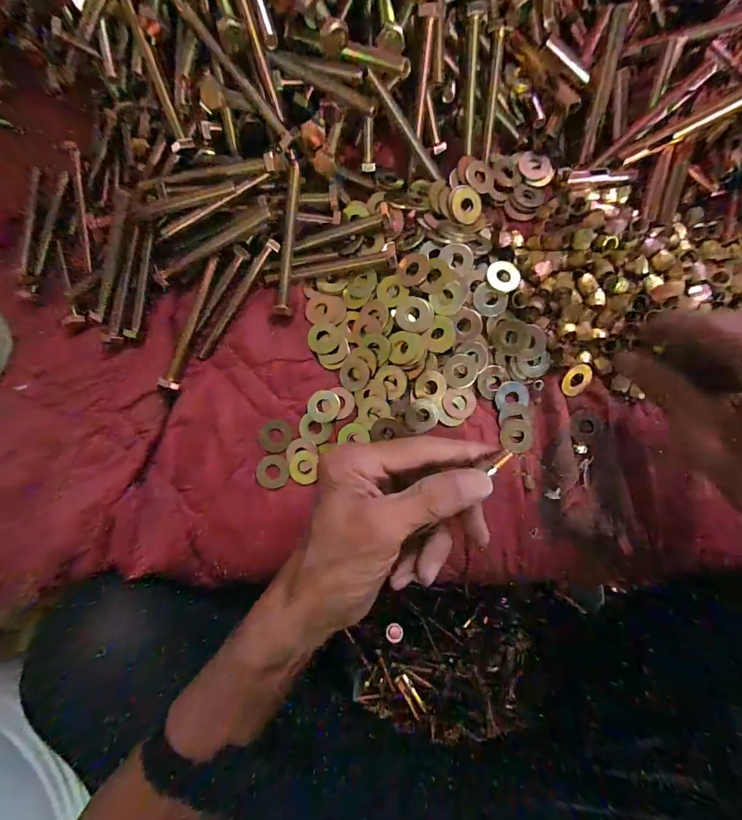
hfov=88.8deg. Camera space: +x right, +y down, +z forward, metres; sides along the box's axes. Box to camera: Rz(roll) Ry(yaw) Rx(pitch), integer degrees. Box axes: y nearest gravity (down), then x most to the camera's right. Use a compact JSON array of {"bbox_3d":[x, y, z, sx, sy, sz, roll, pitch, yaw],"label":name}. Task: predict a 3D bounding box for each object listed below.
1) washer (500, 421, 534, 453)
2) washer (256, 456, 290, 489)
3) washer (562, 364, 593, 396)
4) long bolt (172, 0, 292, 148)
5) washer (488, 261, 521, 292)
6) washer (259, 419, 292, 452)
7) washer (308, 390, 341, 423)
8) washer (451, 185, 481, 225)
[{"bbox_3d":[0.106,0.019,0.274,0.023,0.004,0.023,-1,84,3],"label":"washer"},{"bbox_3d":[-0.072,0.046,0.278,0.023,0.004,0.023,-5,84,3],"label":"washer"},{"bbox_3d":[0.148,-0.021,0.273,0.019,0.004,0.024,25,97,-17],"label":"washer"},{"bbox_3d":[-0.091,-0.224,0.252,0.009,0.008,0.101,-43,109,-2],"label":"long bolt"},{"bbox_3d":[0.095,-0.095,0.270,0.022,0.004,0.024,0,84,3],"label":"washer"},{"bbox_3d":[-0.071,0.019,0.281,0.023,0.004,0.023,-3,84,3],"label":"washer"},{"bbox_3d":[-0.035,-0.003,0.281,0.024,0.004,0.024,0,84,3],"label":"washer"},{"bbox_3d":[0.072,-0.153,0.283,0.023,0.004,0.027,-1,95,-12],"label":"washer"}]

